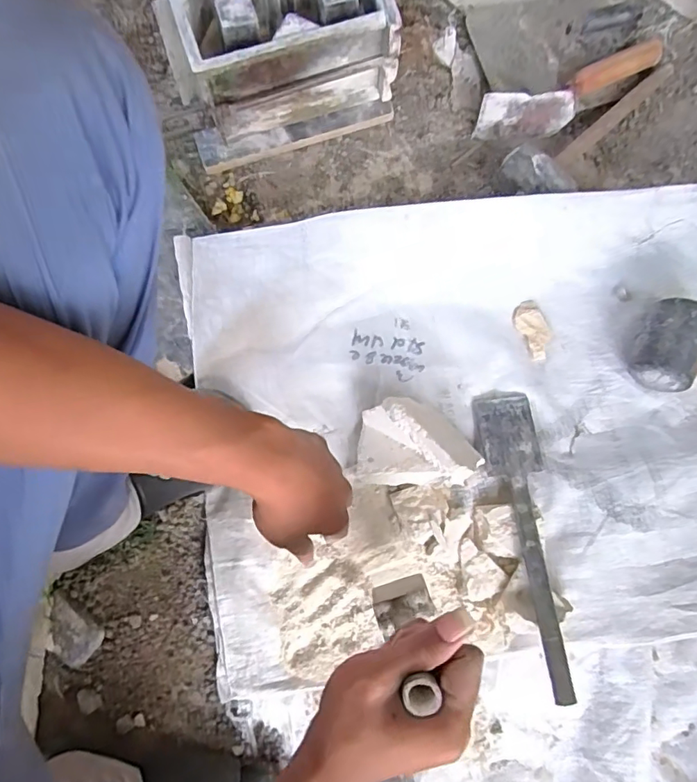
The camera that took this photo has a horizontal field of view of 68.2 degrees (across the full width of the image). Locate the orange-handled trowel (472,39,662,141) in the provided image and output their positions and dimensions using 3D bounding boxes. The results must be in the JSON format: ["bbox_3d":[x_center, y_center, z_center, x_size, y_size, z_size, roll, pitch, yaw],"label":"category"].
[{"bbox_3d":[0.293,-0.383,0.659,0.264,0.062,0.055,-25,81,-5],"label":"orange-handled trowel"}]

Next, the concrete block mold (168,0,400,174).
[{"bbox_3d":[-0.097,-0.443,0.623,0.251,0.147,0.254,-18,81,-4],"label":"concrete block mold"}]

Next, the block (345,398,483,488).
[{"bbox_3d":[0.079,0.058,0.571,0.146,0.083,0.090,0,80,0],"label":"block"}]

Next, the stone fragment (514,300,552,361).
[{"bbox_3d":[0.233,-0.076,0.642,0.037,0.009,0.072,-21,81,-4],"label":"stone fragment"}]

